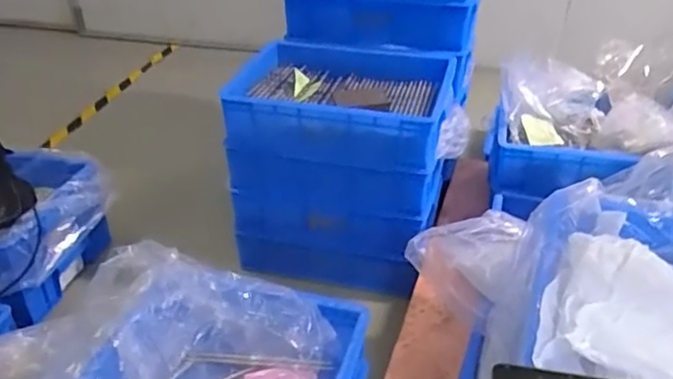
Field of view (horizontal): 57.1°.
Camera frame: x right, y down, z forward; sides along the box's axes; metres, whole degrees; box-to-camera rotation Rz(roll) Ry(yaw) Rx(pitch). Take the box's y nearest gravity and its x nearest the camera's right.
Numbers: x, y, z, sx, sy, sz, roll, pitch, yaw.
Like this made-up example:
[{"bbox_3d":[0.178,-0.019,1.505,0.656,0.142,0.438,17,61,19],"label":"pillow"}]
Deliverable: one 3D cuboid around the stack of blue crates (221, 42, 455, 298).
[{"bbox_3d":[0.010,-0.042,1.268,0.397,0.399,0.305,9,34,13],"label":"stack of blue crates"}]

